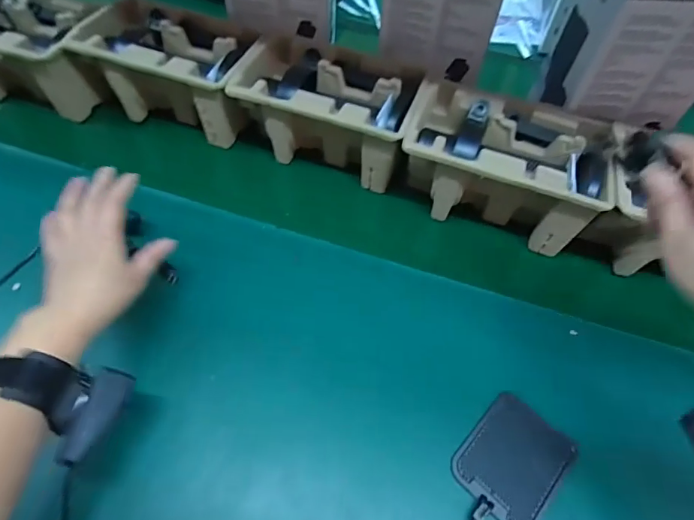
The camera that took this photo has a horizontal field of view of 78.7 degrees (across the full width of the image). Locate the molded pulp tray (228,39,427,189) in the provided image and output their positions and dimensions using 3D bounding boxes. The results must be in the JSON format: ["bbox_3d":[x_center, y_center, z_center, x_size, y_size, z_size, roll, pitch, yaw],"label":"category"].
[{"bbox_3d":[-0.024,-0.193,0.555,0.222,0.102,0.141,17,57,9],"label":"molded pulp tray"}]

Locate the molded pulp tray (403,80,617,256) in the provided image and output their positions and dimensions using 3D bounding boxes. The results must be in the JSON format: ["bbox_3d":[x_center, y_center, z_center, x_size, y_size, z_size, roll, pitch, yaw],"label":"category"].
[{"bbox_3d":[0.182,-0.115,0.513,0.218,0.101,0.141,21,58,12],"label":"molded pulp tray"}]

